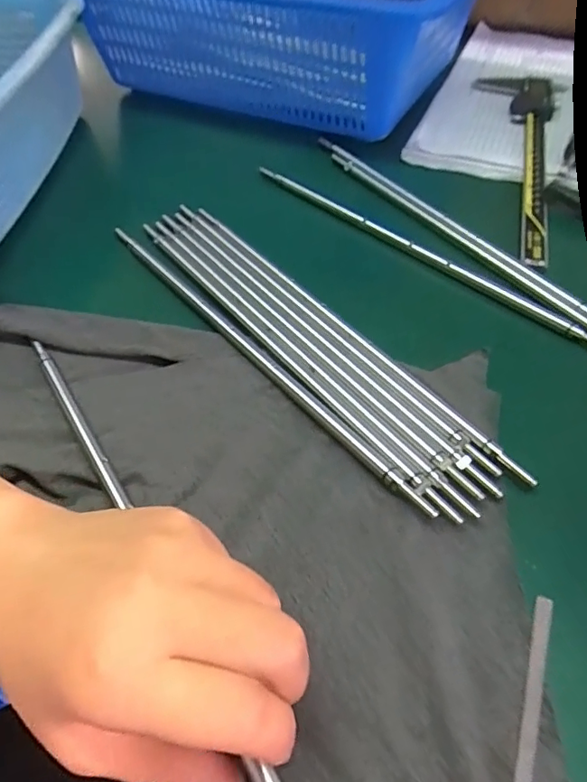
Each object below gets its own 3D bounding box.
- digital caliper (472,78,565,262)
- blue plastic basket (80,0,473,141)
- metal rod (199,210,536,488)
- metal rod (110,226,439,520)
[{"bbox_3d":[0.169,-0.190,0.414,0.074,0.012,0.264,16,53,12],"label":"digital caliper"},{"bbox_3d":[-0.014,-0.344,0.484,0.319,0.116,0.231,17,53,12],"label":"blue plastic basket"},{"bbox_3d":[0.021,-0.042,0.298,0.009,0.004,0.269,-33,58,-22],"label":"metal rod"},{"bbox_3d":[-0.027,-0.026,0.288,0.009,0.008,0.266,-34,58,-22],"label":"metal rod"}]

